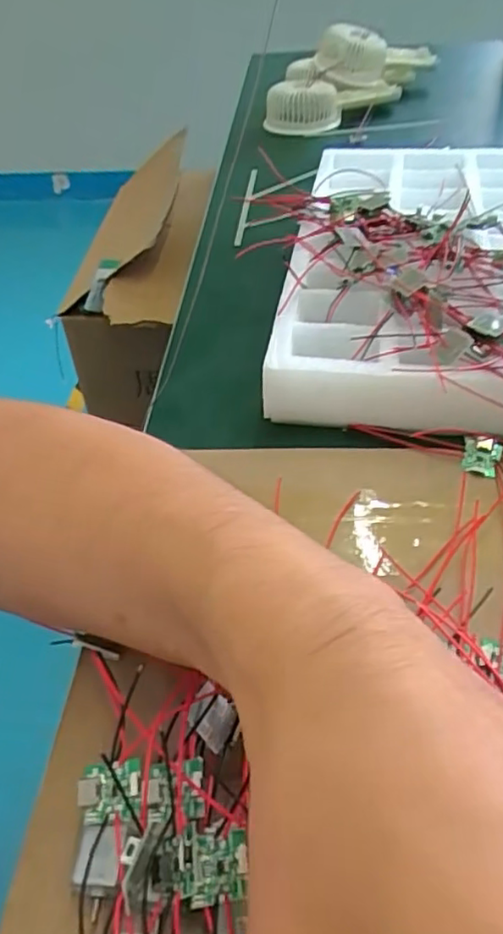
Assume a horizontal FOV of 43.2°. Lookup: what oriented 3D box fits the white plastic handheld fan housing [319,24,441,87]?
[{"bbox_3d":[0.160,-0.501,0.775,0.152,0.055,0.055,-10,47,-20],"label":"white plastic handheld fan housing"}]

